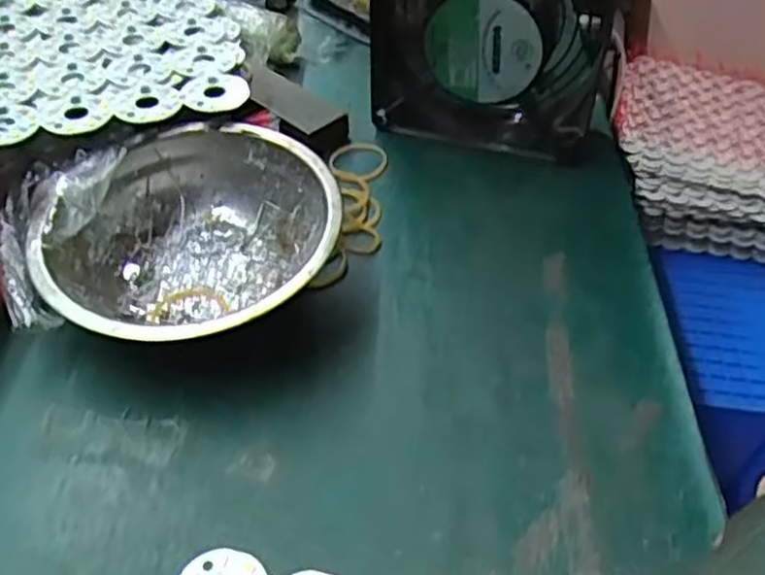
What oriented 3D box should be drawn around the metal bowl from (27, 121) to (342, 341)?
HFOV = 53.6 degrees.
[{"bbox_3d":[-0.082,-0.018,0.331,0.115,0.047,0.123,1,45,-1],"label":"metal bowl"}]

